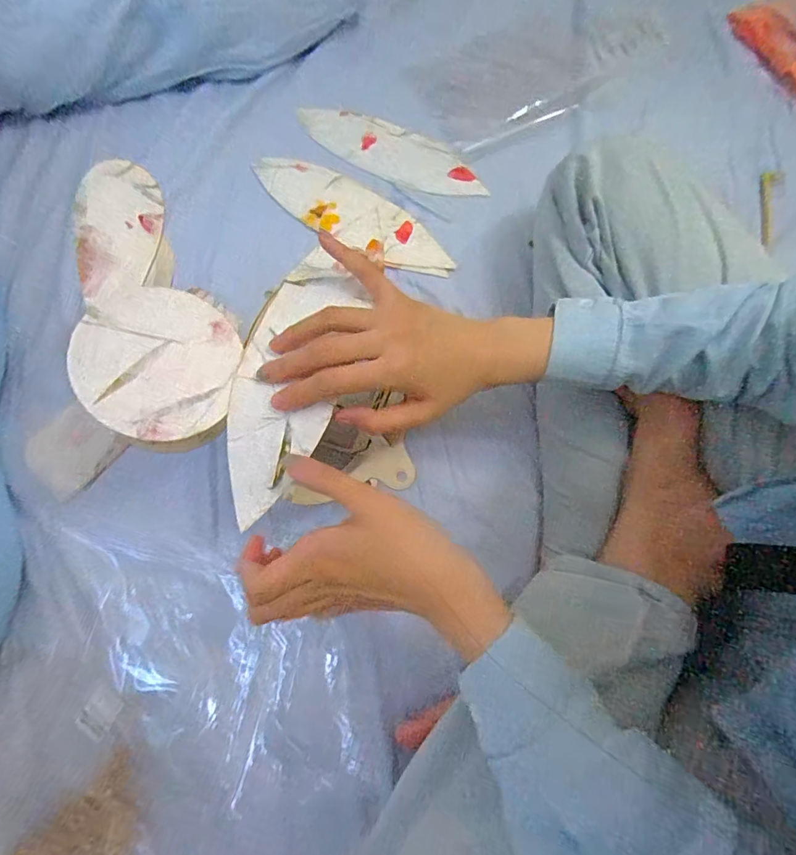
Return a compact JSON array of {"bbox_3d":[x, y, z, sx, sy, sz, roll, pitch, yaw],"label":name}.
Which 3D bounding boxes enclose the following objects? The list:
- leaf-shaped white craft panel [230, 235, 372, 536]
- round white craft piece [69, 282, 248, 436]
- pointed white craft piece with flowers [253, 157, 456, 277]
[{"bbox_3d":[-0.080,-0.038,0.344,0.075,0.022,0.213,12,78,4],"label":"leaf-shaped white craft panel"},{"bbox_3d":[-0.167,-0.046,0.321,0.100,0.004,0.104,4,80,-21],"label":"round white craft piece"},{"bbox_3d":[-0.052,-0.258,0.554,0.268,0.010,0.080,30,75,7],"label":"pointed white craft piece with flowers"}]

